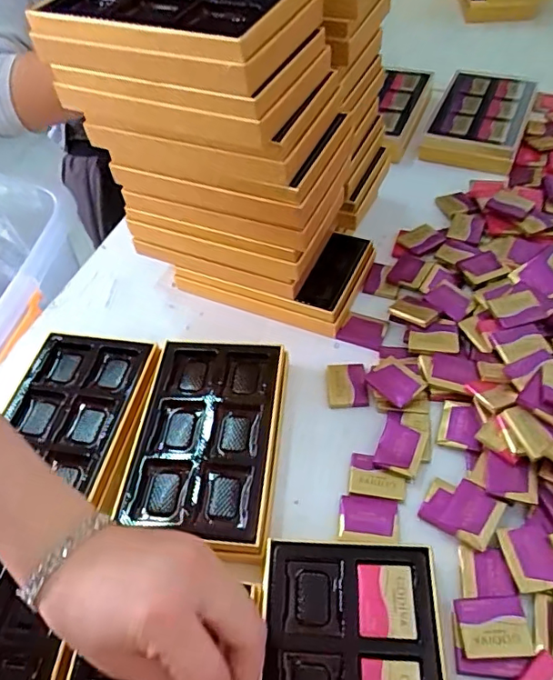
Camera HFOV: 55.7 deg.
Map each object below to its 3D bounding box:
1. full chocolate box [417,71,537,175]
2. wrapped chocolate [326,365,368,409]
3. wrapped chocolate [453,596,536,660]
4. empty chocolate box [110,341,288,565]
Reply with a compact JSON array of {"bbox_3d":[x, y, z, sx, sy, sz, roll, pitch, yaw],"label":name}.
[{"bbox_3d":[0.243,-0.265,0.627,0.103,0.036,0.157,16,54,17],"label":"full chocolate box"},{"bbox_3d":[0.057,0.037,0.427,0.031,0.005,0.039,-3,49,3],"label":"wrapped chocolate"},{"bbox_3d":[0.128,0.169,0.308,0.038,0.004,0.031,-4,49,3],"label":"wrapped chocolate"},{"bbox_3d":[-0.051,0.074,0.391,0.104,0.029,0.163,3,50,8],"label":"empty chocolate box"}]

